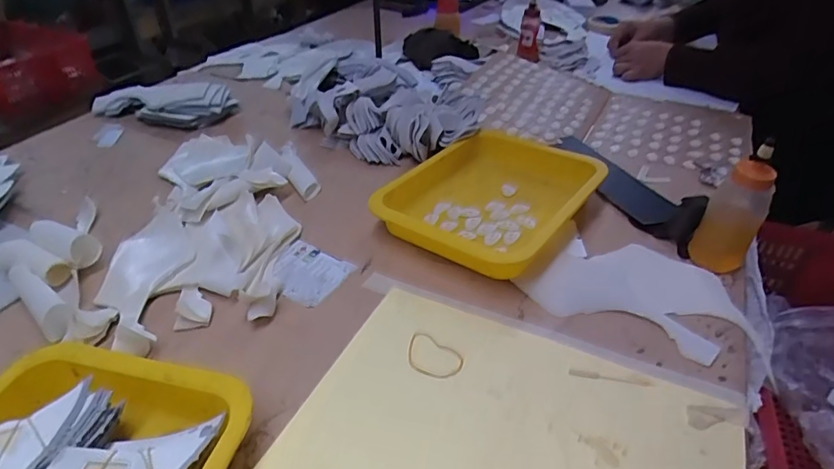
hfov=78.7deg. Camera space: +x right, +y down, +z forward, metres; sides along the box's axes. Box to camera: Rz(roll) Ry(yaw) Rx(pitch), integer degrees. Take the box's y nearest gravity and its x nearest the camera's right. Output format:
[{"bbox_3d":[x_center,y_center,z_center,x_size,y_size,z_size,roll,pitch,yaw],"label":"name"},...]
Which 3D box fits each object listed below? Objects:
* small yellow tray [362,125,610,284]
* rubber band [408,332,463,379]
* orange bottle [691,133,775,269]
[{"bbox_3d":[0.088,-0.043,0.605,0.194,0.049,0.257,26,45,28],"label":"small yellow tray"},{"bbox_3d":[0.017,0.105,0.447,0.050,0.005,0.045,10,40,9],"label":"rubber band"},{"bbox_3d":[0.318,-0.023,0.509,0.042,0.128,0.041,3,38,3],"label":"orange bottle"}]

